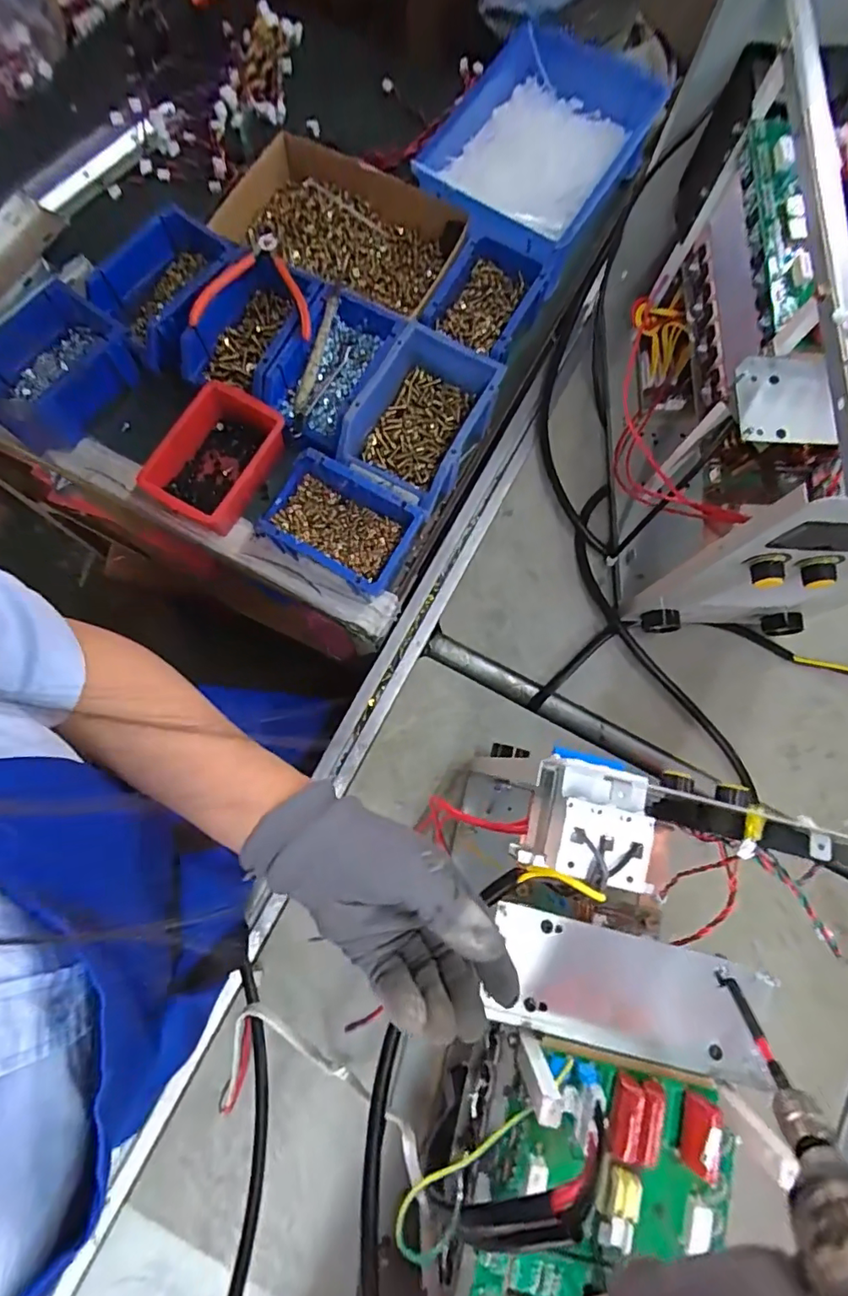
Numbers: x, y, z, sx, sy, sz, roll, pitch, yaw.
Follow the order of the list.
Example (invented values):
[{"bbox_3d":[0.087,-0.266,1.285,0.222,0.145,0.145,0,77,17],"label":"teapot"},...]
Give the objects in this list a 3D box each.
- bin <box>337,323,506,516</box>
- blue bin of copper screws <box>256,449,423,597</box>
[{"bbox_3d":[-0.004,-0.247,0.585,0.122,0.069,0.174,27,80,4],"label":"bin"},{"bbox_3d":[-0.088,-0.130,0.563,0.154,0.068,0.108,30,80,5],"label":"blue bin of copper screws"}]

